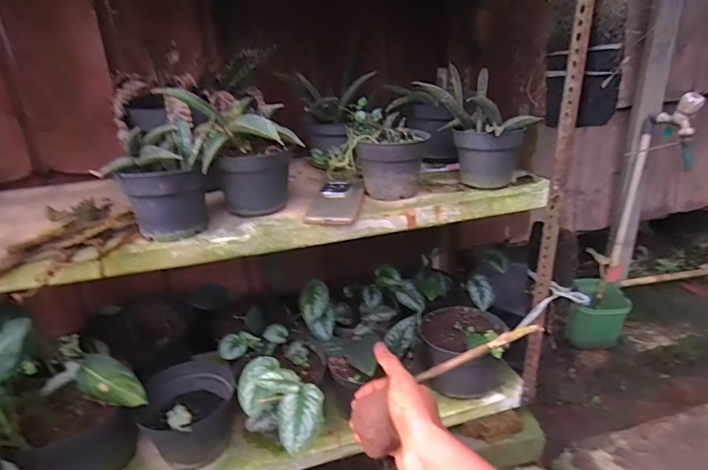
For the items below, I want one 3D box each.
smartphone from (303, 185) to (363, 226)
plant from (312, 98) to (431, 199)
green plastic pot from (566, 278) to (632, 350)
[{"bbox_3d":[-0.030,-0.047,0.705,0.079,0.012,0.135,0,25,9],"label":"smartphone"},{"bbox_3d":[0.025,-0.139,0.750,0.194,0.130,0.106,2,26,14],"label":"plant"},{"bbox_3d":[0.729,0.231,1.350,0.158,0.169,0.187,7,27,22],"label":"green plastic pot"}]

